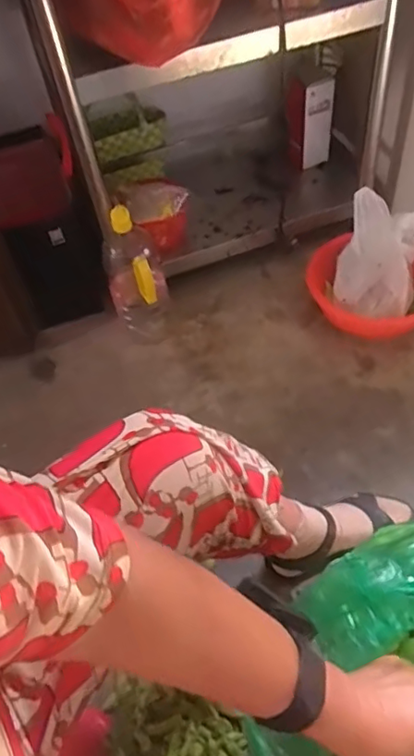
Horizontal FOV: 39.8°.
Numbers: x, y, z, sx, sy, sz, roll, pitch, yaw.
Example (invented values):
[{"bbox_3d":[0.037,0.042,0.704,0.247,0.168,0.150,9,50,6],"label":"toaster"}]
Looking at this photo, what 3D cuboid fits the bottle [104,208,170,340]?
[{"bbox_3d":[-0.132,-0.192,1.056,0.101,0.296,0.082,-13,54,-1],"label":"bottle"}]

